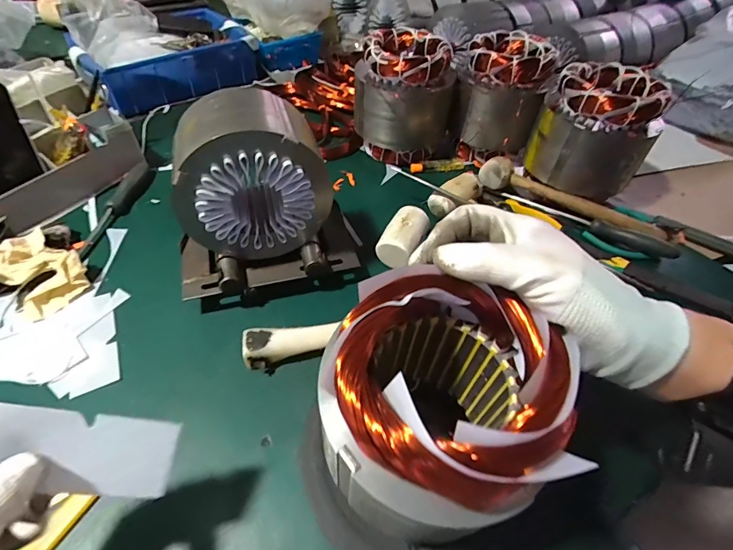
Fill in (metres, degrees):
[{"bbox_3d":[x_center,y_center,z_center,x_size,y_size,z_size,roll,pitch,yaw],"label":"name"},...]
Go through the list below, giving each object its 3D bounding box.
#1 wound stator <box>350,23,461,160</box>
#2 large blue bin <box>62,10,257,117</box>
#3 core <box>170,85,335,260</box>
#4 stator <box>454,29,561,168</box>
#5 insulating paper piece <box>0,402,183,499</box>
[{"bbox_3d":[0.061,-0.280,0.633,0.153,0.156,0.137,14,50,9],"label":"wound stator"},{"bbox_3d":[-0.394,-0.428,0.786,0.301,0.083,0.204,-35,59,-28],"label":"large blue bin"},{"bbox_3d":[-0.119,-0.105,0.422,0.151,0.138,0.105,-10,51,-12],"label":"core"},{"bbox_3d":[0.214,-0.291,0.654,0.137,0.157,0.135,20,51,14],"label":"stator"},{"bbox_3d":[-0.178,0.104,0.235,0.119,0.007,0.044,23,57,-32],"label":"insulating paper piece"}]

